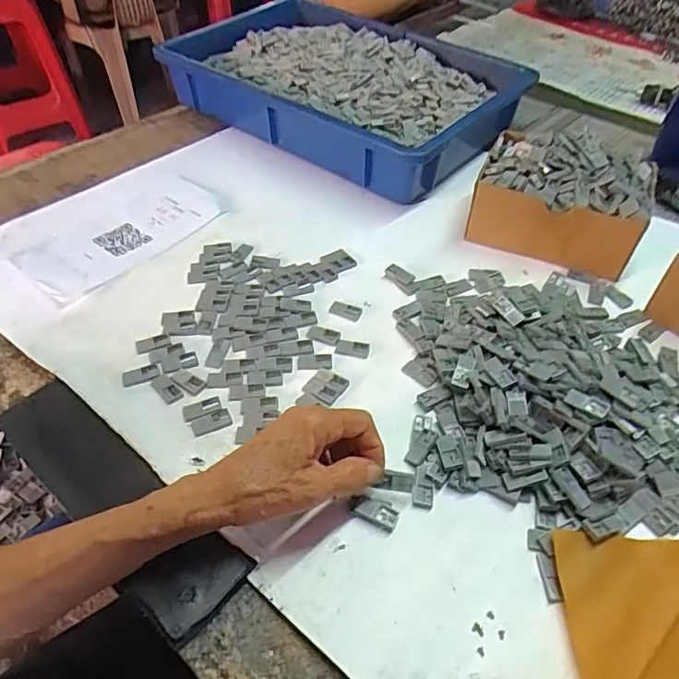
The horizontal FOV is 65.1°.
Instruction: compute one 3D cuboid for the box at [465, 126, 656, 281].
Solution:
[{"bbox_3d":[0.218,-0.141,0.531,0.152,0.087,0.098,19,50,13],"label":"box"}]

